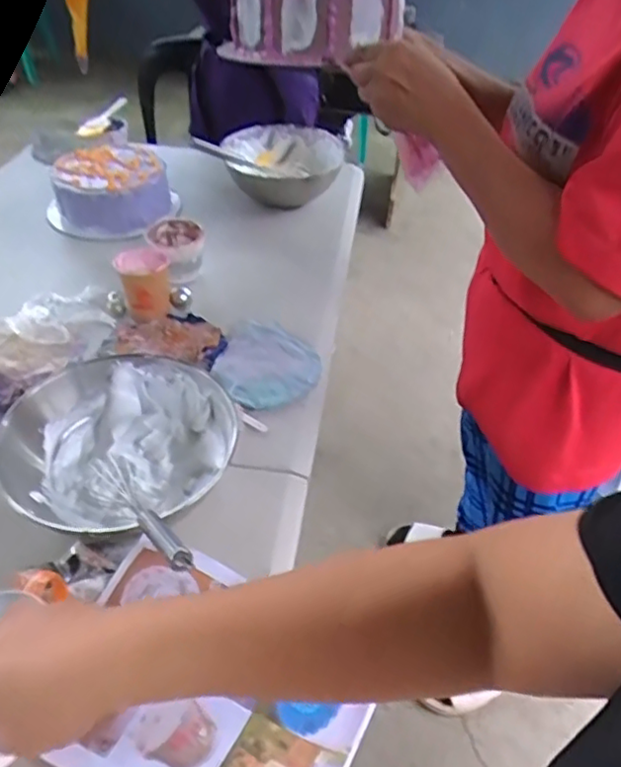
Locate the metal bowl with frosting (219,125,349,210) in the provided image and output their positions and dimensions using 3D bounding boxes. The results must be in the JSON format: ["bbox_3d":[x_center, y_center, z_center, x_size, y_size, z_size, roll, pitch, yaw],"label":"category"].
[{"bbox_3d":[-0.046,-0.450,1.291,0.230,0.093,0.198,1,44,6],"label":"metal bowl with frosting"}]

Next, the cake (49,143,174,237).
[{"bbox_3d":[-0.374,-0.367,1.203,0.208,0.092,0.202,-14,44,-10],"label":"cake"}]

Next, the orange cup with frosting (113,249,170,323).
[{"bbox_3d":[-0.243,-0.149,0.955,0.076,0.077,0.085,-14,44,-10],"label":"orange cup with frosting"}]

